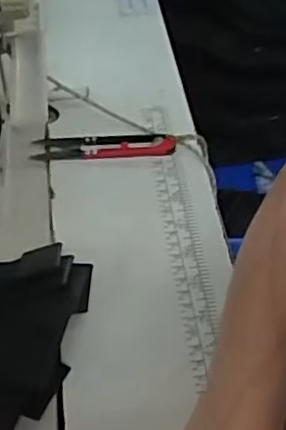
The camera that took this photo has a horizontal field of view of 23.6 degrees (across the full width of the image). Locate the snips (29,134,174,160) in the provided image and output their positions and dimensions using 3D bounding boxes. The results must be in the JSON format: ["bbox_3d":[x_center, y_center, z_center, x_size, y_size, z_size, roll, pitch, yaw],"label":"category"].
[{"bbox_3d":[-0.028,-0.051,0.500,0.101,0.009,0.022,-1,46,-3],"label":"snips"}]

